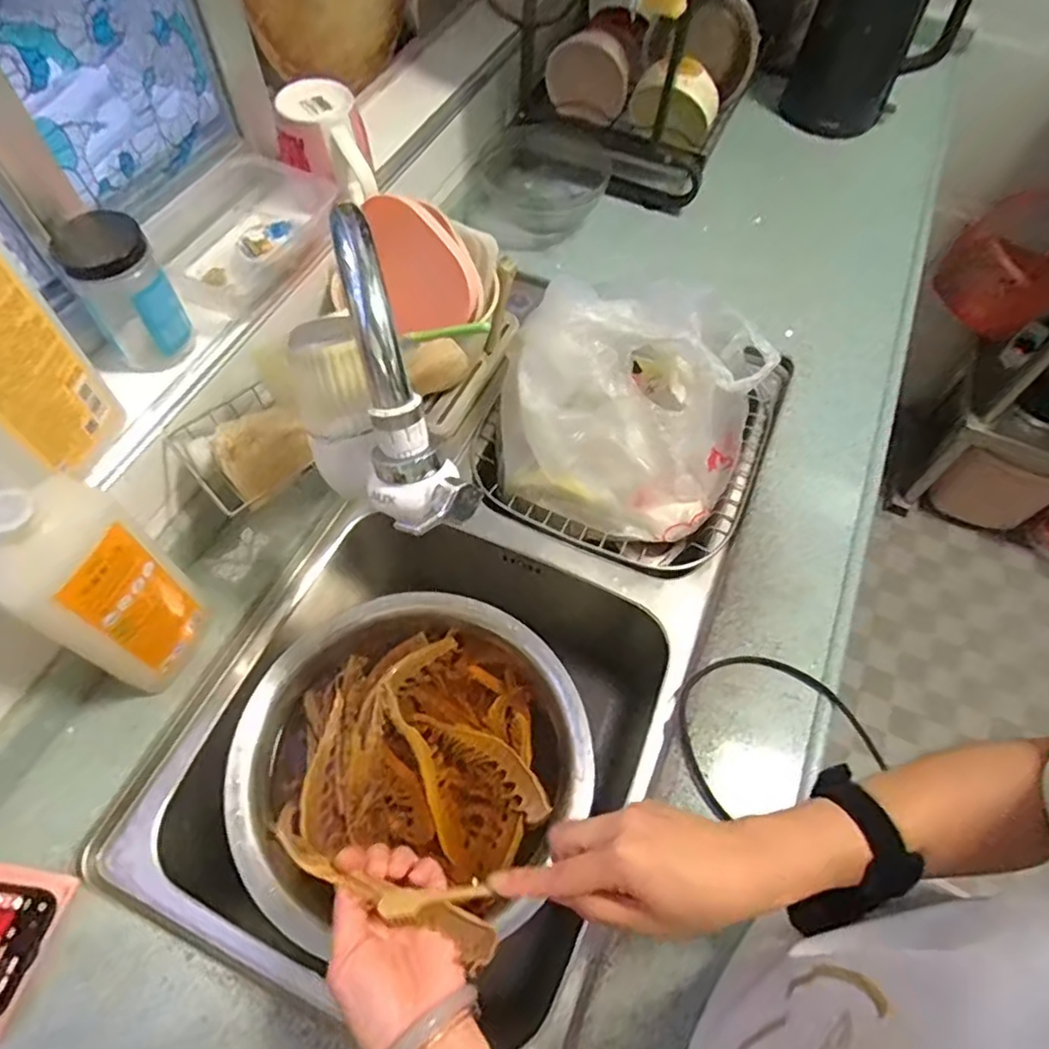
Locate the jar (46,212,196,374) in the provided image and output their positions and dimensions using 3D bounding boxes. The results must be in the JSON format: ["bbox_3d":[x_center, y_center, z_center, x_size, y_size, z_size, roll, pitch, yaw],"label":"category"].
[{"bbox_3d":[-0.310,-0.181,0.517,0.061,0.107,0.053,-34,66,-20],"label":"jar"}]

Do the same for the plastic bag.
[{"bbox_3d":[0.109,-0.125,0.679,0.236,0.188,0.238,25,62,12],"label":"plastic bag"}]

